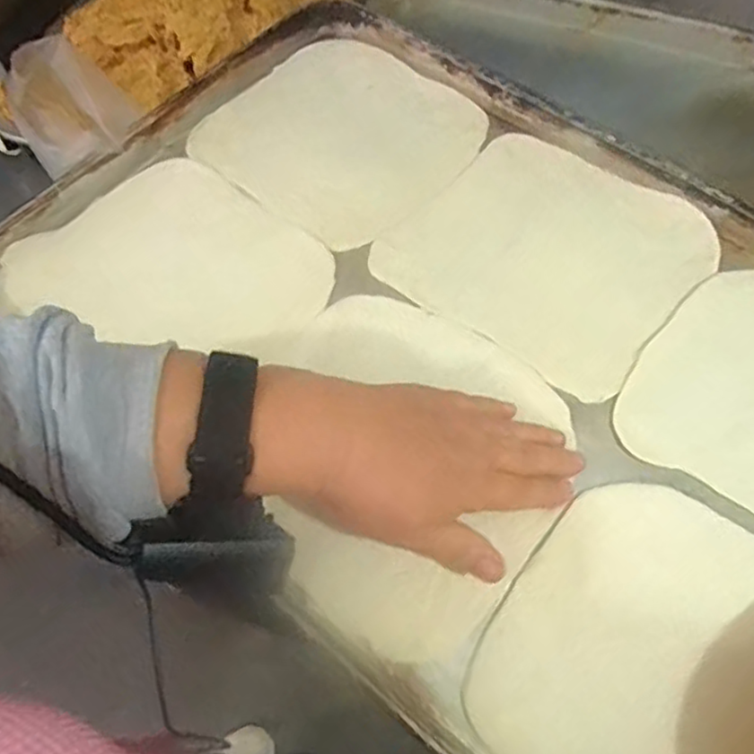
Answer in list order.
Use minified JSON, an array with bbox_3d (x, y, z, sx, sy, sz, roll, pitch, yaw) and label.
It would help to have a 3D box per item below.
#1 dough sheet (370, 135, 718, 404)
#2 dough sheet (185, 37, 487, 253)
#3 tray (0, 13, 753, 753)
[{"bbox_3d":[0.122,-0.090,0.474,0.186,0.006,0.186,38,68,19],"label":"dough sheet"},{"bbox_3d":[-0.028,-0.197,0.529,0.190,0.007,0.191,40,69,19],"label":"dough sheet"},{"bbox_3d":[0.058,-0.030,0.435,0.583,0.026,0.397,36,68,18],"label":"tray"}]

